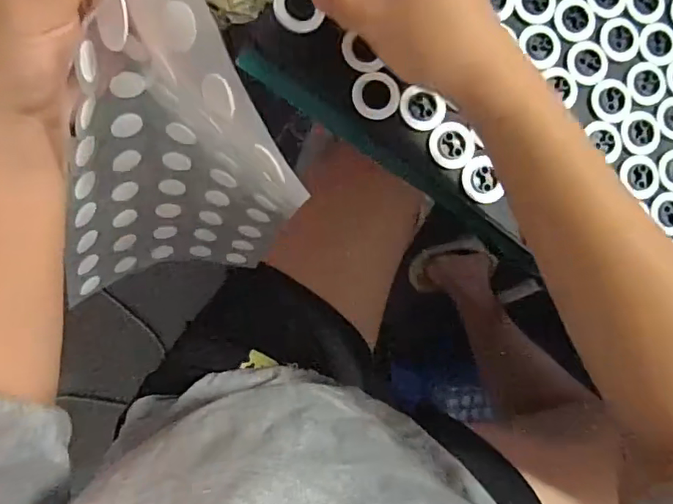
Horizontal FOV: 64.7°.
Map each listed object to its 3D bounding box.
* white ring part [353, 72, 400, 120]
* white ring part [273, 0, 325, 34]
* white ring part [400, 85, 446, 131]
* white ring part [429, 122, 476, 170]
[{"bbox_3d":[0.024,-0.092,0.313,0.028,0.004,0.026,-2,91,-10],"label":"white ring part"},{"bbox_3d":[-0.022,-0.133,0.290,0.024,0.028,0.005,-8,48,17],"label":"white ring part"},{"bbox_3d":[0.052,-0.085,0.318,0.027,0.004,0.024,6,89,-10],"label":"white ring part"},{"bbox_3d":[0.070,-0.064,0.321,0.027,0.004,0.027,-4,91,-10],"label":"white ring part"}]

